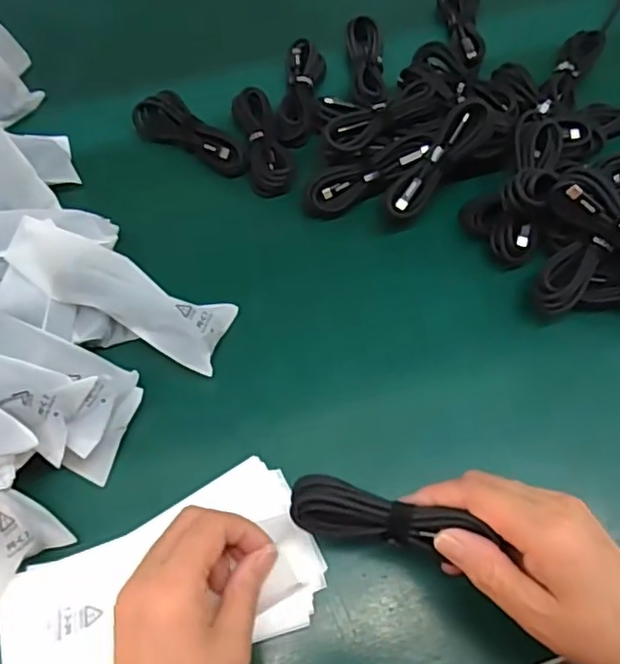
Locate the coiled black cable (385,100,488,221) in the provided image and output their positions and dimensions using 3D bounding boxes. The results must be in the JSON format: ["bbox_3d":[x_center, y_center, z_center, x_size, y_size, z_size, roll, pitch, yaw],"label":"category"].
[{"bbox_3d":[0.095,-0.130,0.457,0.026,0.014,0.100,40,94,15],"label":"coiled black cable"}]

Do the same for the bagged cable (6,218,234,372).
[{"bbox_3d":[-0.126,-0.030,0.409,0.148,0.028,0.050,29,67,-6],"label":"bagged cable"}]

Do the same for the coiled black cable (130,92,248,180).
[{"bbox_3d":[-0.098,-0.166,0.511,0.115,0.026,0.036,32,67,15],"label":"coiled black cable"}]

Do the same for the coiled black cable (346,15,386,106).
[{"bbox_3d":[0.051,-0.241,0.542,0.029,0.016,0.113,-3,63,-2],"label":"coiled black cable"}]

